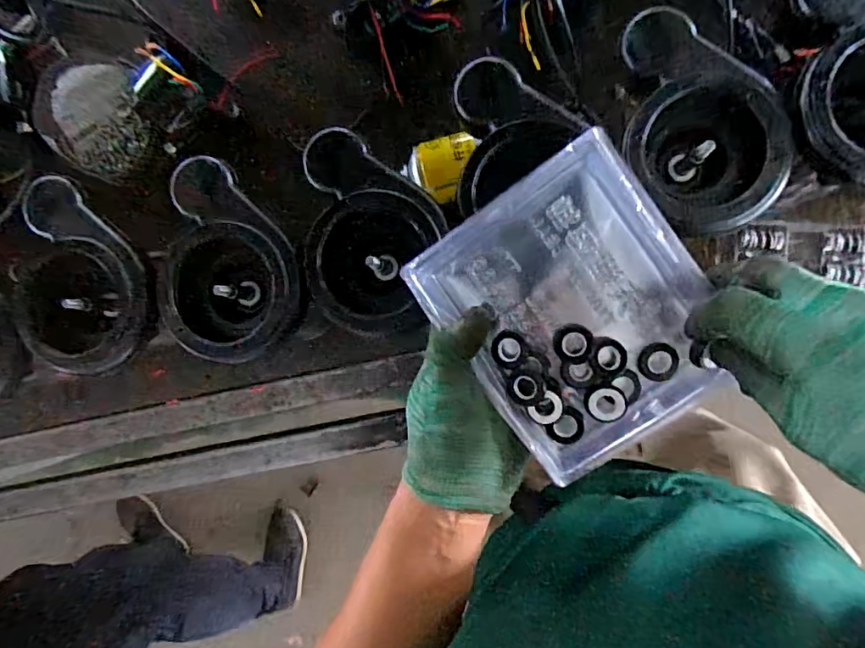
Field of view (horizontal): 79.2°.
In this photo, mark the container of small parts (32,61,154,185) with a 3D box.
[{"bbox_3d":[-0.389,-0.237,0.605,0.137,0.040,0.121,25,94,7],"label":"container of small parts"}]

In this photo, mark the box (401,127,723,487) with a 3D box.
[{"bbox_3d":[0.093,-0.010,0.333,0.153,0.032,0.171,-36,86,7],"label":"box"}]

